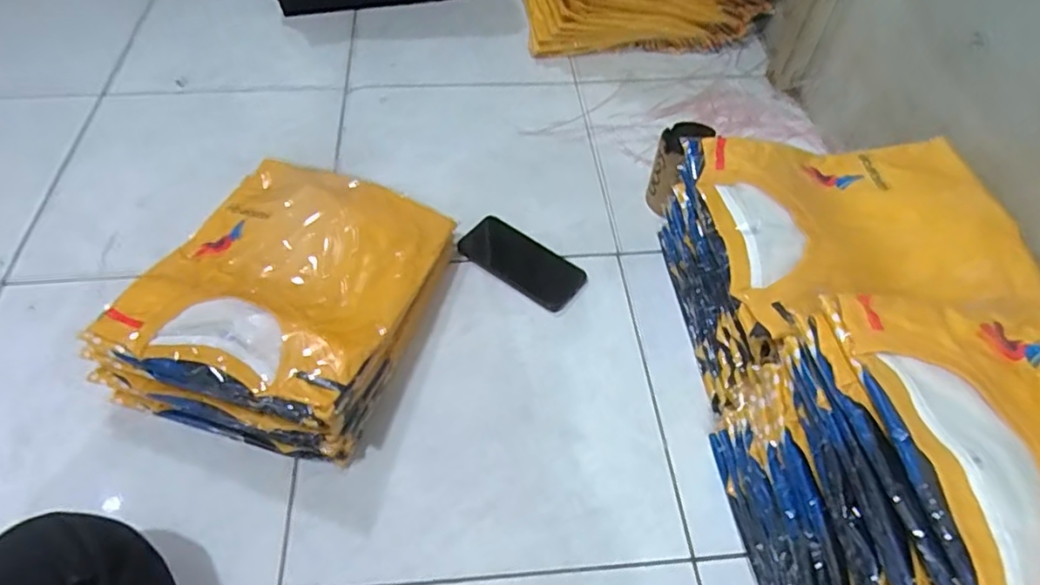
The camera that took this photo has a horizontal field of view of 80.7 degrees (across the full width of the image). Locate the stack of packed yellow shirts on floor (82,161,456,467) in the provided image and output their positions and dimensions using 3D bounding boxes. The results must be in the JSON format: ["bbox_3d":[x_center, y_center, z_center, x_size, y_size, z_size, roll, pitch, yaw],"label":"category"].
[{"bbox_3d":[-0.267,-0.005,0.715,0.287,0.089,0.339,16,55,10],"label":"stack of packed yellow shirts on floor"}]

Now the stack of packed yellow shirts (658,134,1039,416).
[{"bbox_3d":[0.359,-0.028,0.700,0.314,0.231,0.285,-1,54,-3],"label":"stack of packed yellow shirts"}]

